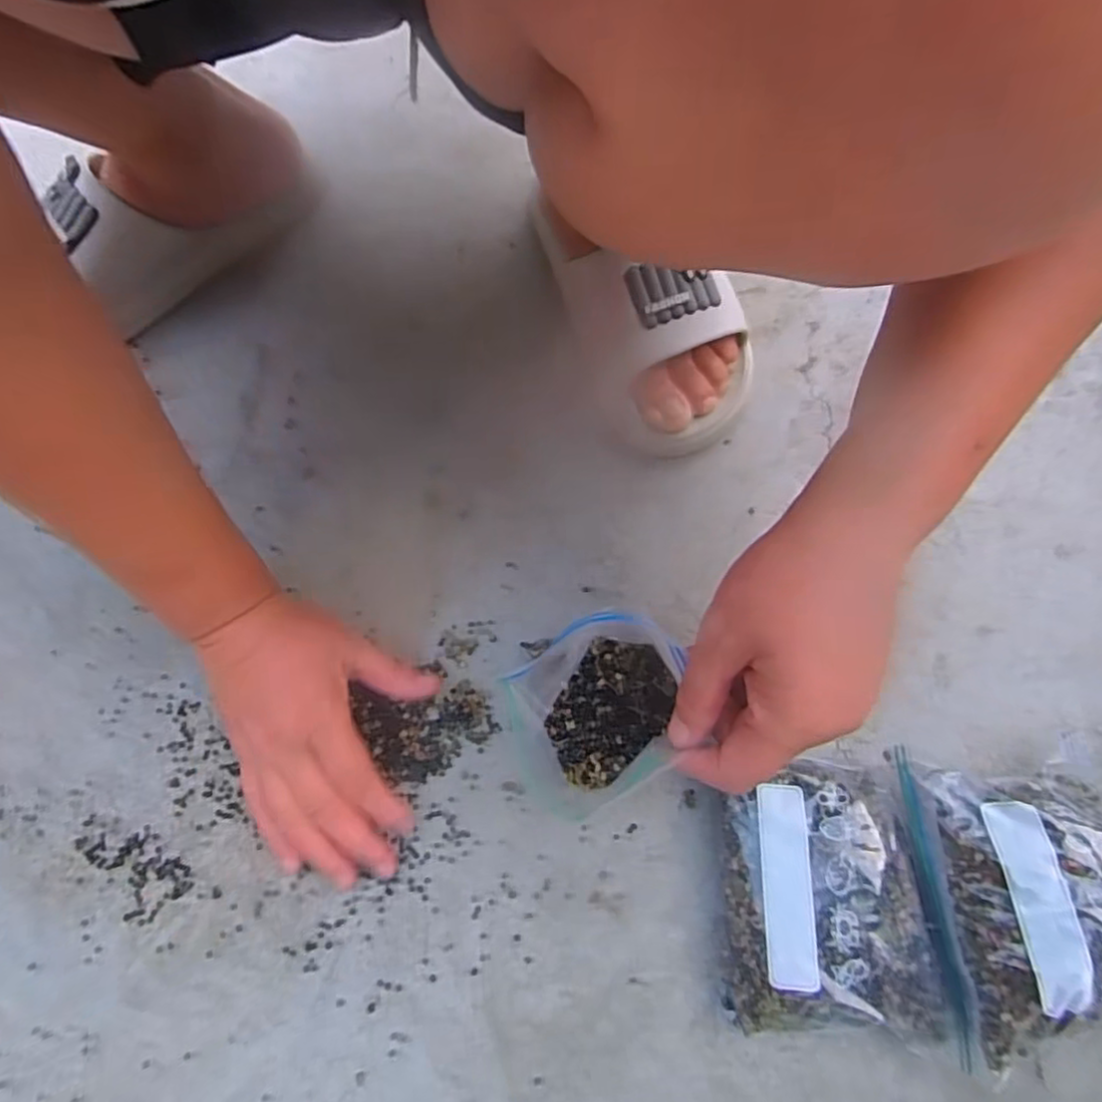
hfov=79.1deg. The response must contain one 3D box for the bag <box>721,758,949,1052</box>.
[{"bbox_3d":[0.152,0.189,0.363,0.116,0.048,0.133,1,69,3],"label":"bag"}]

